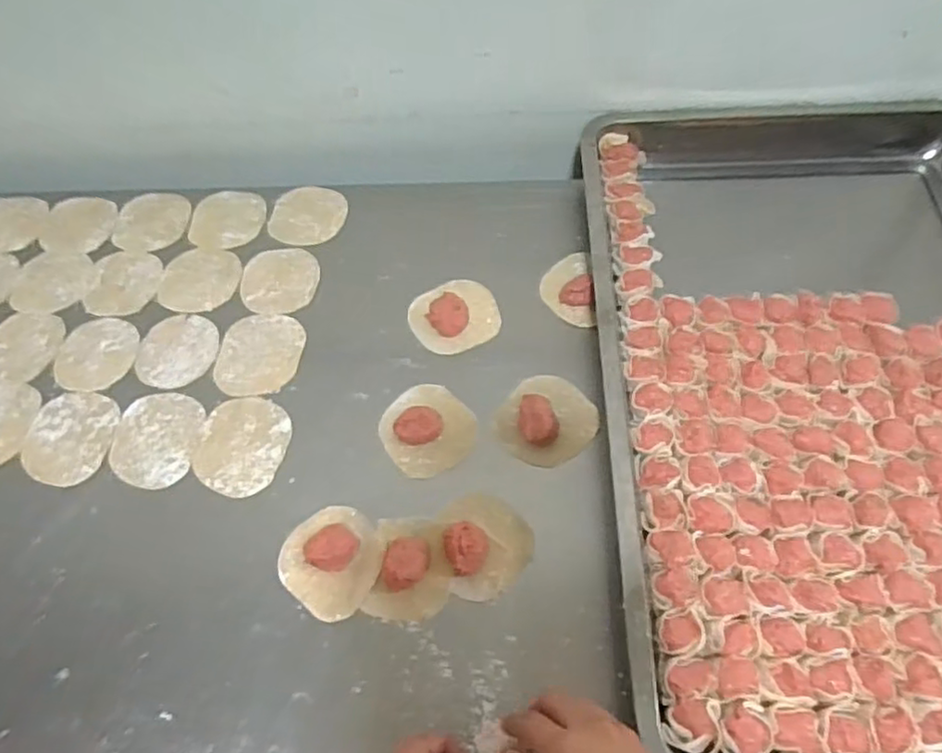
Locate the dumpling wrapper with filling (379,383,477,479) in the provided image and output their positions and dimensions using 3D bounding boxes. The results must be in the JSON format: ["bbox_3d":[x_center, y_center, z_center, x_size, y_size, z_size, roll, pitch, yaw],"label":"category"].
[{"bbox_3d":[-0.037,0.039,0.559,0.072,0.026,0.076,-1,61,2],"label":"dumpling wrapper with filling"}]

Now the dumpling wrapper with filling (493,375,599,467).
[{"bbox_3d":[0.061,0.036,0.561,0.072,0.021,0.074,-1,61,2],"label":"dumpling wrapper with filling"}]

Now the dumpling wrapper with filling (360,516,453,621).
[{"bbox_3d":[-0.045,0.141,0.504,0.060,0.019,0.076,6,61,5],"label":"dumpling wrapper with filling"}]

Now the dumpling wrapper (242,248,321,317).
[{"bbox_3d":[-0.187,-0.094,0.662,0.074,0.004,0.077,-1,61,2],"label":"dumpling wrapper"}]

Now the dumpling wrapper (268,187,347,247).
[{"bbox_3d":[-0.169,-0.167,0.700,0.075,0.004,0.070,0,67,0],"label":"dumpling wrapper"}]

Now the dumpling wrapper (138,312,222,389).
[{"bbox_3d":[-0.272,-0.024,0.627,0.070,0.004,0.077,-1,61,2],"label":"dumpling wrapper"}]

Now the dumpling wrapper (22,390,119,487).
[{"bbox_3d":[-0.349,0.052,0.585,0.075,0.006,0.087,6,61,5],"label":"dumpling wrapper"}]

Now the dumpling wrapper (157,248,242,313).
[{"bbox_3d":[-0.269,-0.096,0.666,0.075,0.004,0.075,-1,61,2],"label":"dumpling wrapper"}]

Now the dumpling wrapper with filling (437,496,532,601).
[{"bbox_3d":[0.012,0.121,0.501,0.067,0.025,0.078,-11,61,-4],"label":"dumpling wrapper with filling"}]

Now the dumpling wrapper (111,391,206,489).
[{"bbox_3d":[-0.271,0.053,0.582,0.073,0.004,0.086,5,61,5],"label":"dumpling wrapper"}]

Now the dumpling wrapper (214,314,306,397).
[{"bbox_3d":[-0.195,-0.020,0.620,0.075,0.005,0.086,6,61,5],"label":"dumpling wrapper"}]

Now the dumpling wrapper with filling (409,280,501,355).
[{"bbox_3d":[-0.015,-0.061,0.623,0.079,0.024,0.072,-1,61,2],"label":"dumpling wrapper with filling"}]

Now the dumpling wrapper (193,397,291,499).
[{"bbox_3d":[-0.195,0.058,0.572,0.074,0.004,0.086,9,62,7],"label":"dumpling wrapper"}]

